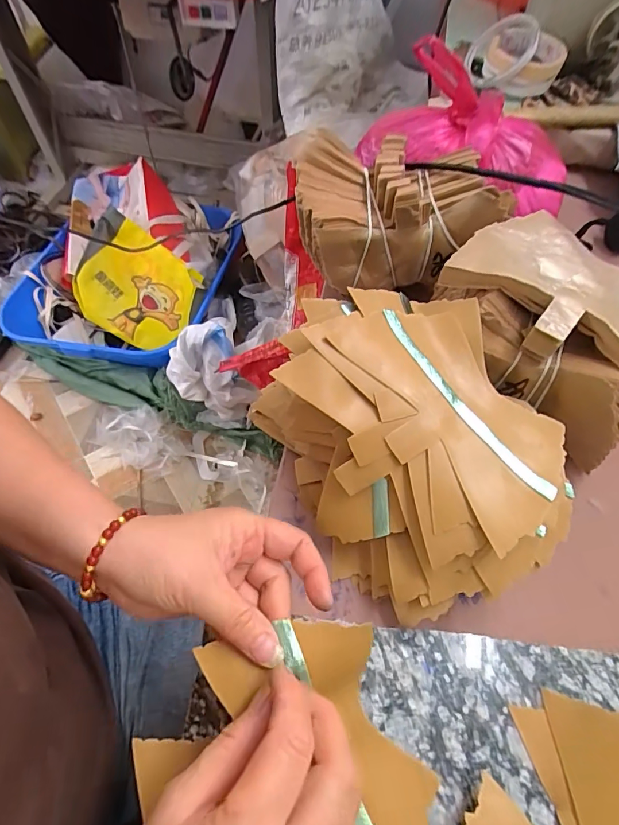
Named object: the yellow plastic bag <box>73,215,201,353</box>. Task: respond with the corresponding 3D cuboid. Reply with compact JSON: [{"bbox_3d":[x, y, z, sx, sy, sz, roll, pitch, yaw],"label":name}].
[{"bbox_3d":[-0.441,-0.316,1.120,0.278,0.061,0.262,34,96,-2],"label":"yellow plastic bag"}]

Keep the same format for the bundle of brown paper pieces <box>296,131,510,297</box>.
[{"bbox_3d":[0.074,-0.195,0.411,0.171,0.078,0.128,-3,61,-4],"label":"bundle of brown paper pieces"}]

